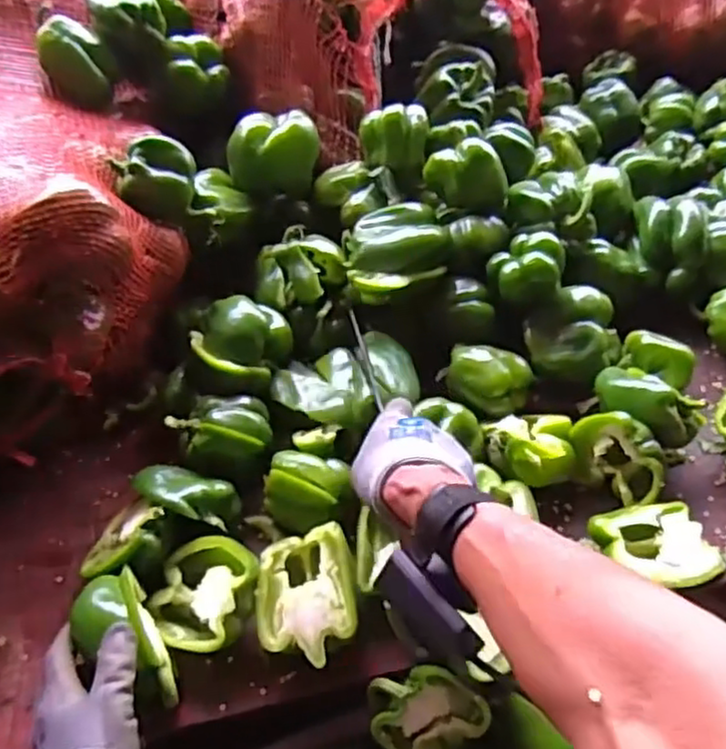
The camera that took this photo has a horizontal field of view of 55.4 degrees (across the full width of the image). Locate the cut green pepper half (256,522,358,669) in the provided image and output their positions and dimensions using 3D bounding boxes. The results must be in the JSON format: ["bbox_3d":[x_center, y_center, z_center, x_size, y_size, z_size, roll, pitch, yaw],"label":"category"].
[{"bbox_3d":[-0.040,0.167,0.518,0.070,0.040,0.092,-10,57,6],"label":"cut green pepper half"}]

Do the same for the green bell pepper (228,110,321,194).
[{"bbox_3d":[-0.094,-0.232,0.727,0.092,0.076,0.080,-11,51,-7],"label":"green bell pepper"}]

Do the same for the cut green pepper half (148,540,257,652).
[{"bbox_3d":[-0.120,0.165,0.518,0.073,0.053,0.078,-1,51,1],"label":"cut green pepper half"}]

